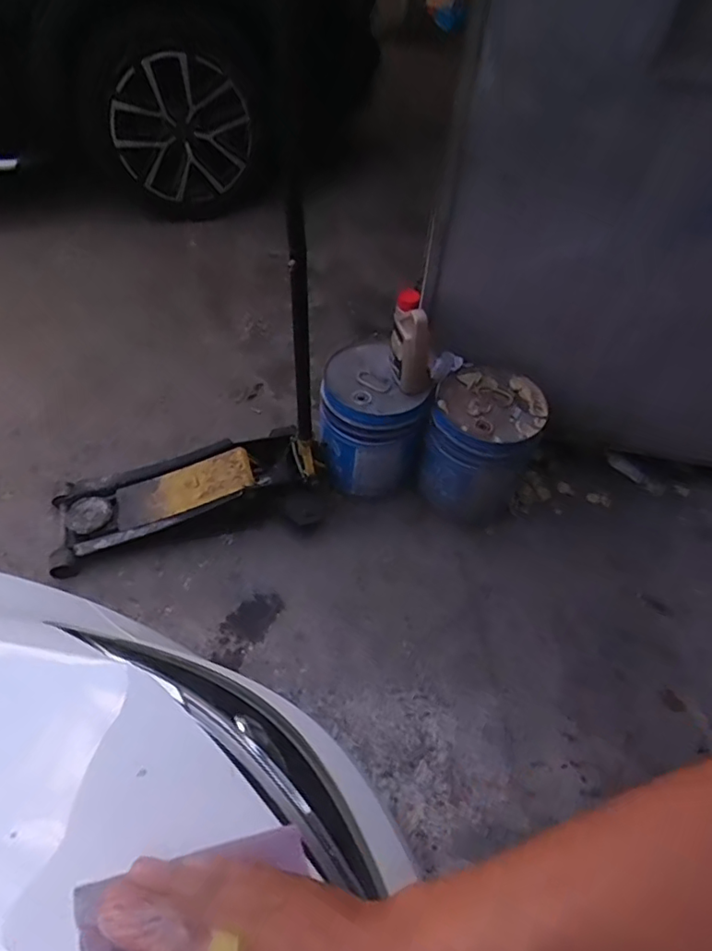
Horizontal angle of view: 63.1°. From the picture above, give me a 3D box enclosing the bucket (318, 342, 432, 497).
[{"bbox_3d":[0.051,-0.151,1.463,0.256,0.267,0.291,12,50,4],"label":"bucket"}]

